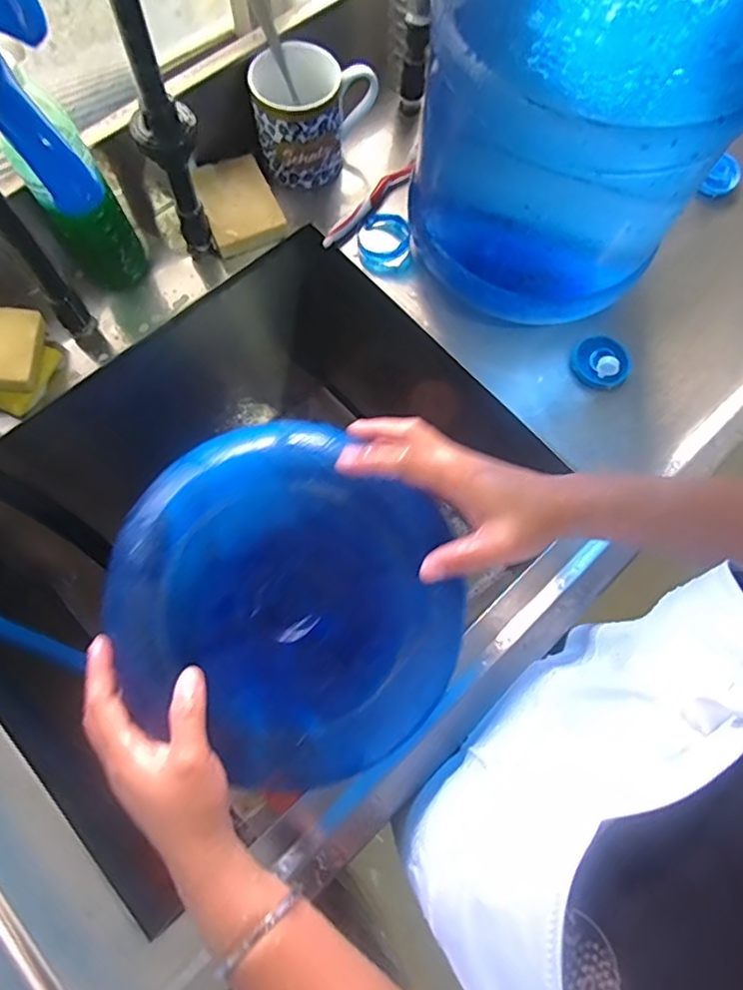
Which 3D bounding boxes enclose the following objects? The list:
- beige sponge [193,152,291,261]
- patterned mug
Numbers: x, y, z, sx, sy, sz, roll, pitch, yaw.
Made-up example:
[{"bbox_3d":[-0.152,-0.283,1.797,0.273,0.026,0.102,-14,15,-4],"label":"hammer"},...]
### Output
[{"bbox_3d":[-0.144,-0.315,0.617,0.075,0.021,0.112,-24,73,-9],"label":"beige sponge"},{"bbox_3d":[-0.069,-0.408,0.615,0.097,0.106,0.129,38,74,11],"label":"patterned mug"}]

